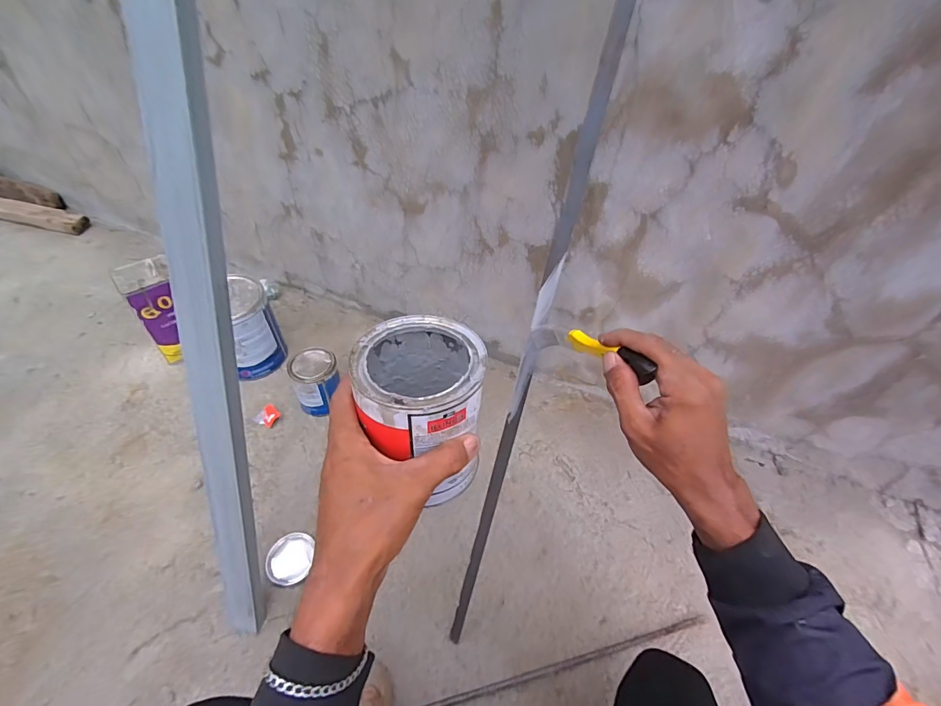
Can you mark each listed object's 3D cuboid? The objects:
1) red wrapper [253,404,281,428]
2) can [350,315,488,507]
[{"bbox_3d":[-0.477,0.147,0.982,0.052,0.015,0.050,3,52,-3],"label":"red wrapper"},{"bbox_3d":[-0.041,0.038,0.353,0.096,0.115,0.113,-10,54,-13],"label":"can"}]

